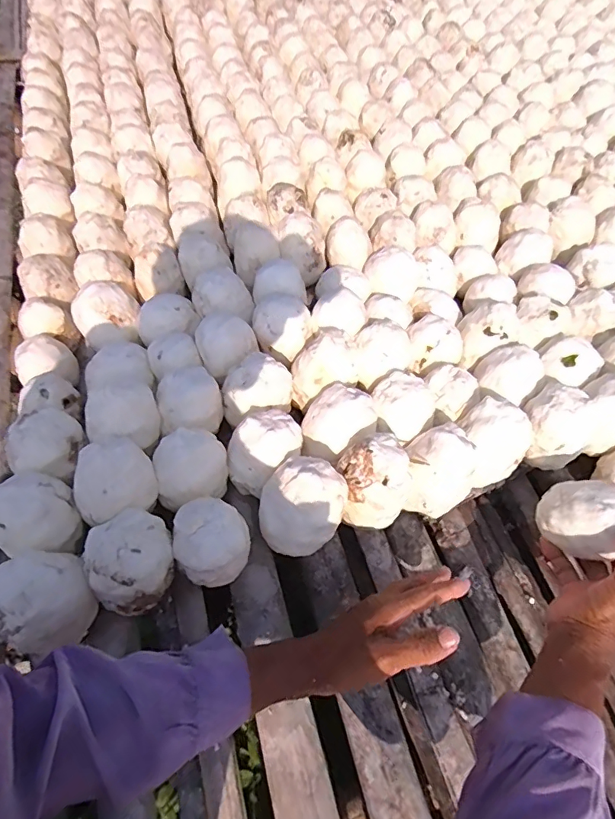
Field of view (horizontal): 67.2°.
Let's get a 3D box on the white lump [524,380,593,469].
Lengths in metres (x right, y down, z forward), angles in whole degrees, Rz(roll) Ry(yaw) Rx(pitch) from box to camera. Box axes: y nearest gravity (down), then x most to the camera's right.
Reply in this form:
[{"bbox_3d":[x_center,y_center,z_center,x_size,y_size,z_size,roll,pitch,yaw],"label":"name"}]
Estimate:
[{"bbox_3d":[0.298,0.016,0.557,0.067,0.070,0.086,-3,60,-4],"label":"white lump"}]

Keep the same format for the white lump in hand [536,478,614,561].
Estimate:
[{"bbox_3d":[0.290,0.110,0.461,0.064,0.073,0.089,-38,68,-22],"label":"white lump in hand"}]

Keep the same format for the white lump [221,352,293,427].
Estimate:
[{"bbox_3d":[-0.061,-0.025,0.556,0.086,0.062,0.069,-9,60,-7],"label":"white lump"}]

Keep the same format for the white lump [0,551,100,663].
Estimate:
[{"bbox_3d":[-0.247,0.178,0.429,0.077,0.076,0.087,24,61,11],"label":"white lump"}]

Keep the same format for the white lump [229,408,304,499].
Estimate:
[{"bbox_3d":[-0.048,0.047,0.522,0.066,0.082,0.086,38,65,18],"label":"white lump"}]

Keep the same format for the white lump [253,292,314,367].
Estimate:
[{"bbox_3d":[-0.029,-0.110,0.614,0.072,0.053,0.069,1,59,-2],"label":"white lump"}]

